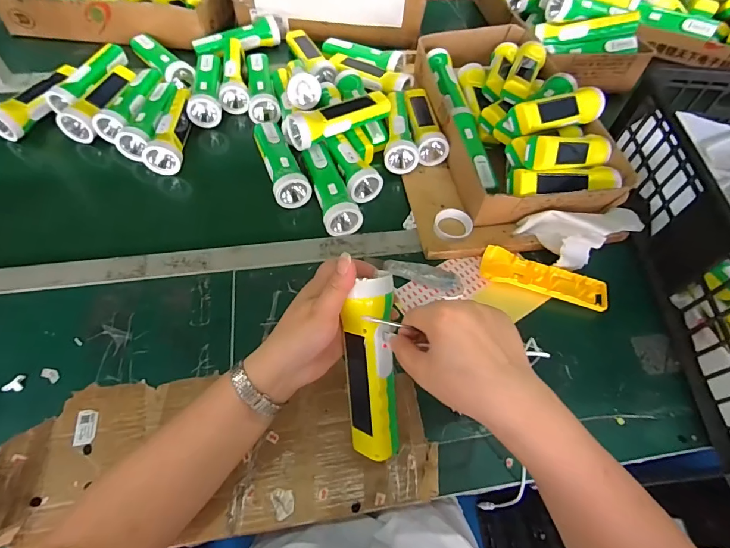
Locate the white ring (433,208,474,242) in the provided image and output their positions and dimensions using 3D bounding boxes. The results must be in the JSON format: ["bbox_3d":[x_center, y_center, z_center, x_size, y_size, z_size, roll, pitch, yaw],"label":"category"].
[{"bbox_3d":[0.129,-0.068,0.562,0.054,0.013,0.055,1,59,-2],"label":"white ring"}]

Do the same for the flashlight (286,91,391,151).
[{"bbox_3d":[-0.043,-0.252,0.612,0.172,0.054,0.064,-30,65,-19],"label":"flashlight"}]

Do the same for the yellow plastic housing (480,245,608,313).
[{"bbox_3d":[0.240,0.007,0.521,0.162,0.024,0.050,13,59,5],"label":"yellow plastic housing"}]

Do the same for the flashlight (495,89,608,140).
[{"bbox_3d":[0.280,-0.239,0.573,0.168,0.062,0.057,-24,63,-17],"label":"flashlight"}]

